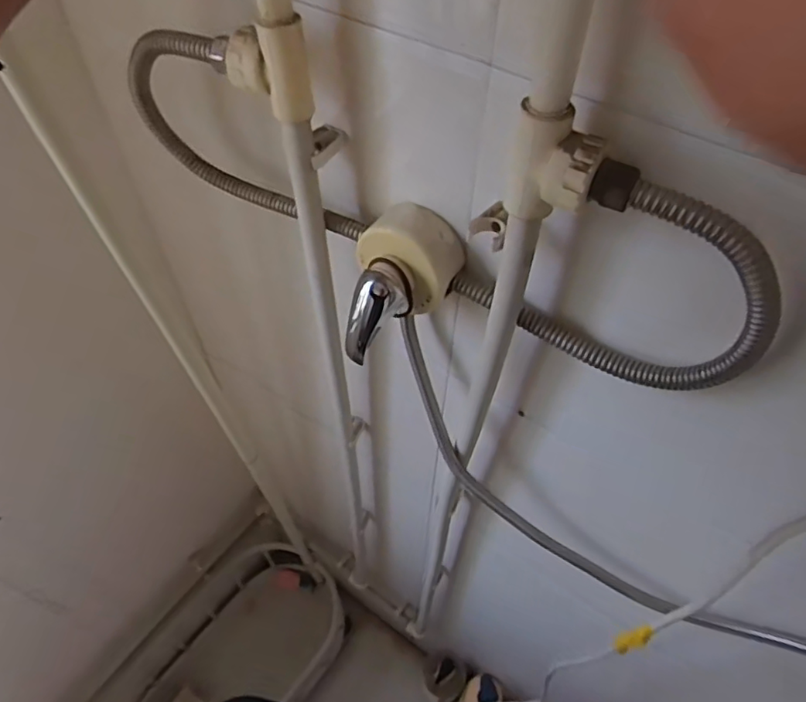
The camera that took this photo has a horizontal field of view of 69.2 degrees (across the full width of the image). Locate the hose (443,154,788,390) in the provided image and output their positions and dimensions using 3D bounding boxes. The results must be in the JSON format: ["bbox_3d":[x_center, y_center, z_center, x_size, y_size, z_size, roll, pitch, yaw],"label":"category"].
[{"bbox_3d":[0.118,-0.042,0.364,0.198,0.170,0.029,34,59,21],"label":"hose"}]

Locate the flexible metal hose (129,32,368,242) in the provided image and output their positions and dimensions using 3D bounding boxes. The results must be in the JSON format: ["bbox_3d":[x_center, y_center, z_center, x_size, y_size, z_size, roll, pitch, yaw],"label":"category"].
[{"bbox_3d":[-0.121,-0.167,0.448,0.195,0.148,0.033,21,55,14],"label":"flexible metal hose"}]

